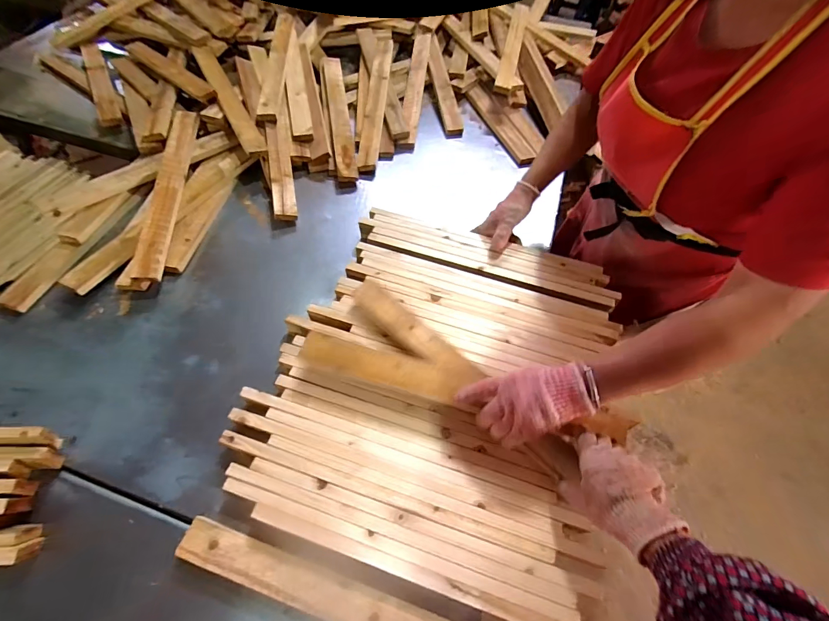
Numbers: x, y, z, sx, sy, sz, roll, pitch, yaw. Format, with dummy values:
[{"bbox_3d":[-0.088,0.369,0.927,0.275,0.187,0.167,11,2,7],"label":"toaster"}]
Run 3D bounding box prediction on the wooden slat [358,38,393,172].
[{"bbox_3d":[-0.101,-0.550,1.005,0.049,0.019,0.439,5,72,1],"label":"wooden slat"}]

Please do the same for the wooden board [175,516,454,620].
[{"bbox_3d":[-0.079,0.379,0.495,0.482,0.033,0.052,17,59,9],"label":"wooden board"}]

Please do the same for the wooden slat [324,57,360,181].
[{"bbox_3d":[-0.196,-0.519,1.007,0.056,0.024,0.457,-2,65,-18],"label":"wooden slat"}]

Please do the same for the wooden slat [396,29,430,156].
[{"bbox_3d":[0.002,-0.628,1.074,0.049,0.020,0.467,7,69,0],"label":"wooden slat"}]

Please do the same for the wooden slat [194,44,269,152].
[{"bbox_3d":[-0.469,-0.540,0.966,0.056,0.015,0.441,-20,67,-28],"label":"wooden slat"}]

